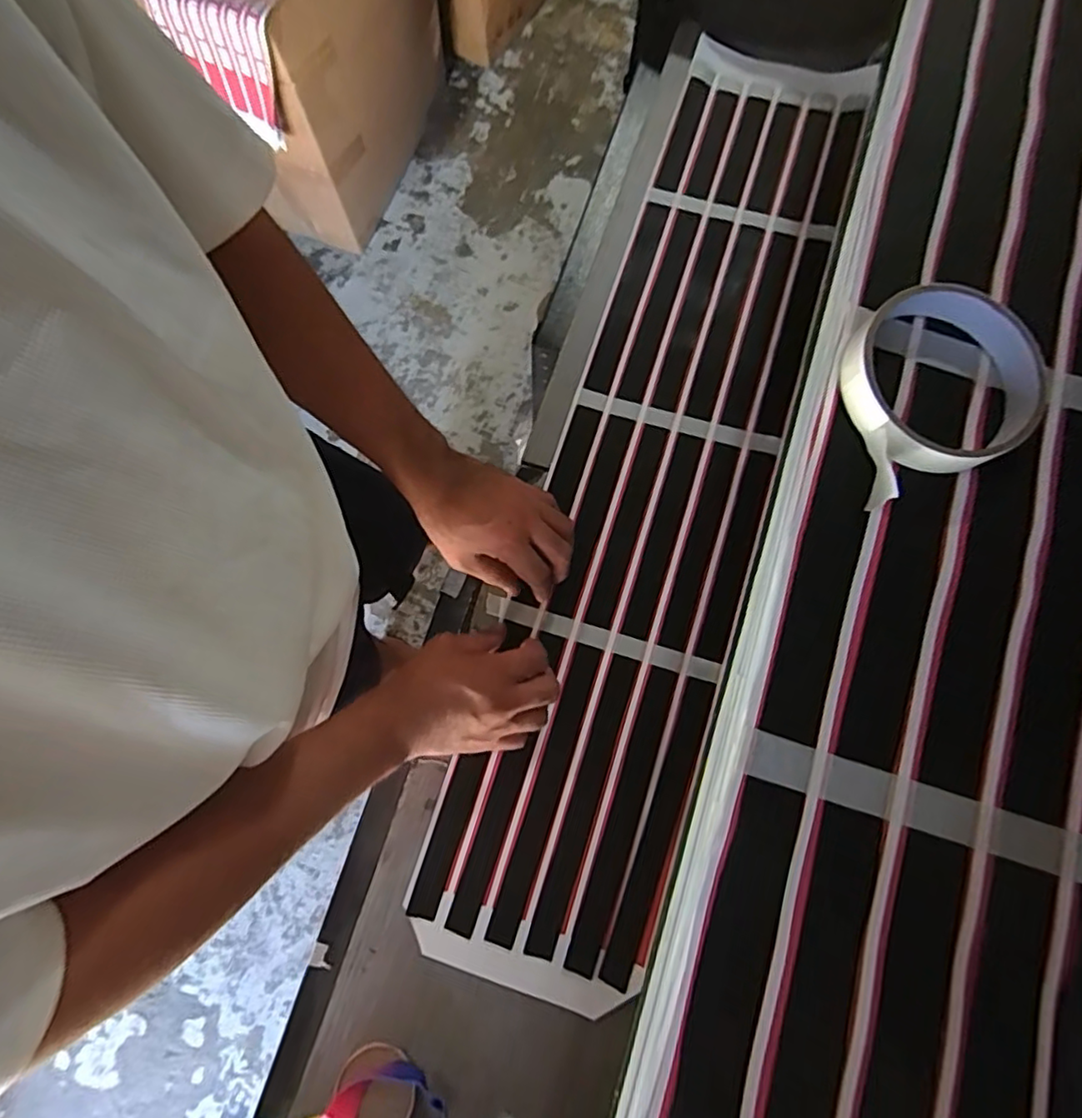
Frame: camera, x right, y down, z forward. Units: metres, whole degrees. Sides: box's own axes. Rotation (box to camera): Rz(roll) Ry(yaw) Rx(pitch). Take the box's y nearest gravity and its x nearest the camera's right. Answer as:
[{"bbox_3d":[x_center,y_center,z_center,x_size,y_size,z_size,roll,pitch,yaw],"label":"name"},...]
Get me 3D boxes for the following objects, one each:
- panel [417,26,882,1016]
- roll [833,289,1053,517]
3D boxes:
[{"bbox_3d":[0.125,-0.105,0.611,0.205,0.039,0.950,17,78,3],"label":"panel"},{"bbox_3d":[0.177,-0.080,0.276,0.101,0.021,0.084,-22,79,-5],"label":"roll"}]

